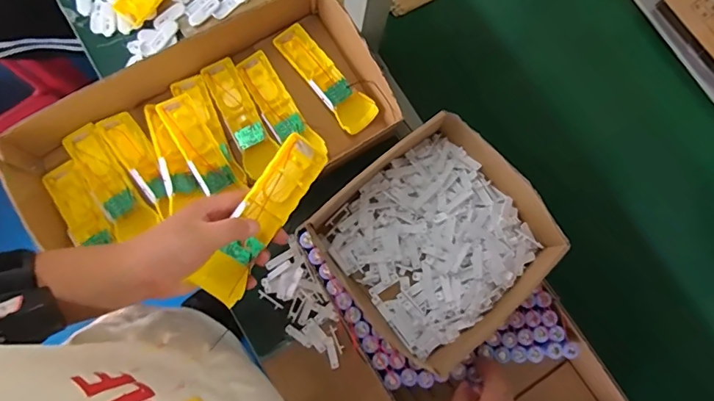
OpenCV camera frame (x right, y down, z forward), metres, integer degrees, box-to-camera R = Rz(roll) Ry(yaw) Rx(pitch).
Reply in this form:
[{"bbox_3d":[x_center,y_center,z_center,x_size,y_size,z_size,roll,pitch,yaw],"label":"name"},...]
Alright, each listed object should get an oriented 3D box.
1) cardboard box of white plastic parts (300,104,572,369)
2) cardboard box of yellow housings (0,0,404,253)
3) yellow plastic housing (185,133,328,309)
[{"bbox_3d":[0.084,0.040,0.506,0.207,0.058,0.196,-41,84,-12],"label":"cardboard box of white plastic parts"},{"bbox_3d":[-0.182,-0.086,0.596,0.439,0.078,0.196,-29,81,-10],"label":"cardboard box of yellow housings"},{"bbox_3d":[-0.085,0.016,0.435,0.042,0.032,0.162,31,83,6],"label":"yellow plastic housing"}]

